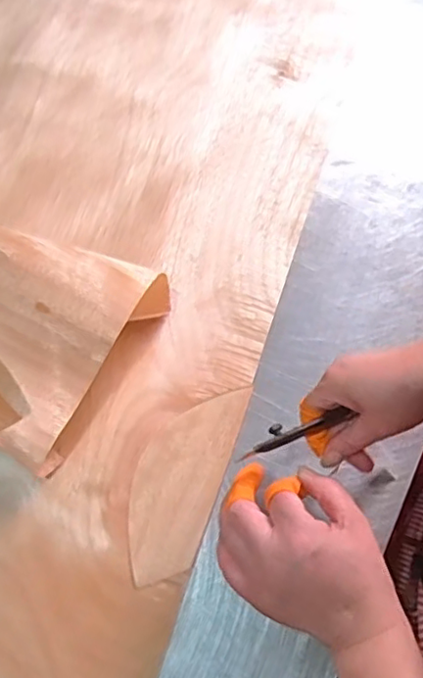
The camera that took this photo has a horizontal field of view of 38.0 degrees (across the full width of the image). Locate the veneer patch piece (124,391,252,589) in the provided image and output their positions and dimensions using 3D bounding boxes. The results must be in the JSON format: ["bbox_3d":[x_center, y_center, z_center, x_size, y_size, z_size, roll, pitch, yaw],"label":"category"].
[{"bbox_3d":[-0.025,0.113,0.512,0.068,0.004,0.167,20,67,4],"label":"veneer patch piece"}]

